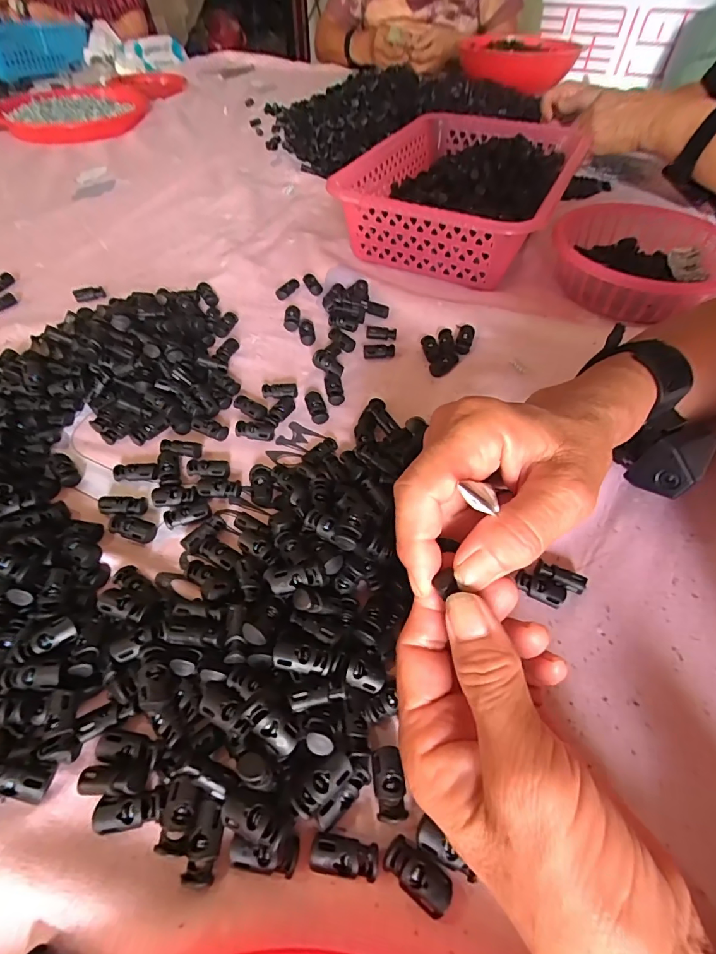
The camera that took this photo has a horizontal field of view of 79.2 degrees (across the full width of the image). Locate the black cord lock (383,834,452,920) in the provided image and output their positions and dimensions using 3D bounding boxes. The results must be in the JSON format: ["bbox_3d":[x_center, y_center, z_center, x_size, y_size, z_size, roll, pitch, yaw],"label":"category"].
[{"bbox_3d":[0.024,0.160,0.175,0.027,0.011,0.014,33,57,20],"label":"black cord lock"}]

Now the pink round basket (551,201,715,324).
[{"bbox_3d":[0.292,-0.225,0.452,0.184,0.051,0.169,2,52,-2],"label":"pink round basket"}]

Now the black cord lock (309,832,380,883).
[{"bbox_3d":[-0.006,0.156,0.177,0.027,0.010,0.013,9,52,4],"label":"black cord lock"}]

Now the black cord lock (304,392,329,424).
[{"bbox_3d":[-0.032,-0.054,0.338,0.013,0.008,0.028,-13,54,-13],"label":"black cord lock"}]

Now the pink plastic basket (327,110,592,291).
[{"bbox_3d":[0.125,-0.333,0.512,0.211,0.084,0.309,24,55,14],"label":"pink plastic basket"}]

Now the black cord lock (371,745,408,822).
[{"bbox_3d":[0.013,0.137,0.193,0.013,0.009,0.027,-4,53,-7],"label":"black cord lock"}]

